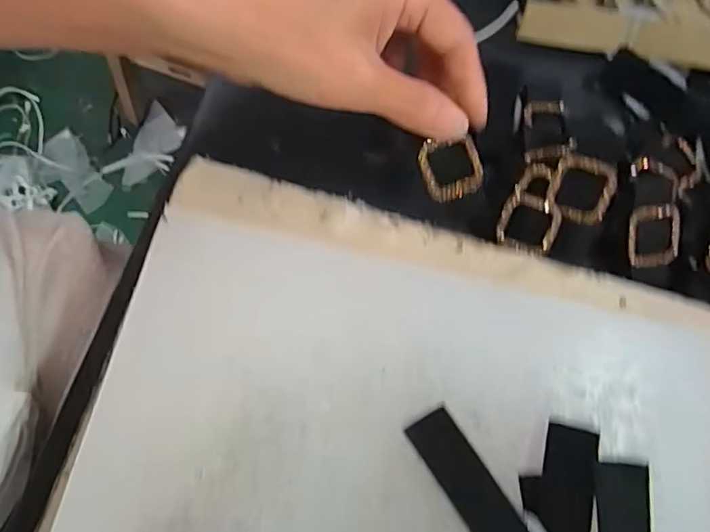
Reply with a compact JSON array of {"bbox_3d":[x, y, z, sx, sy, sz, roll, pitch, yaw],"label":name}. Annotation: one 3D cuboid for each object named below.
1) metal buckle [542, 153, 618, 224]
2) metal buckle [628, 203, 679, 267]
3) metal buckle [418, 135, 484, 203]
[{"bbox_3d":[0.110,-0.037,0.264,0.029,0.004,0.030,20,103,13],"label":"metal buckle"},{"bbox_3d":[0.151,-0.015,0.273,0.029,0.004,0.031,3,99,-12],"label":"metal buckle"},{"bbox_3d":[0.048,-0.048,0.269,0.028,0.032,0.004,-15,32,18],"label":"metal buckle"}]

